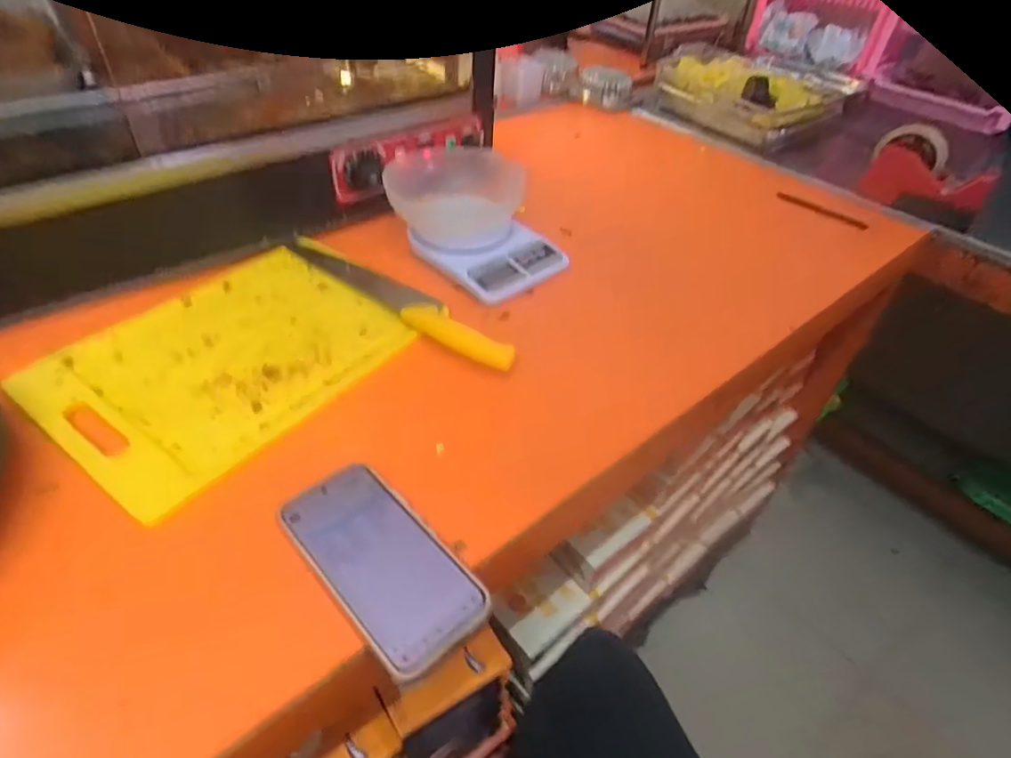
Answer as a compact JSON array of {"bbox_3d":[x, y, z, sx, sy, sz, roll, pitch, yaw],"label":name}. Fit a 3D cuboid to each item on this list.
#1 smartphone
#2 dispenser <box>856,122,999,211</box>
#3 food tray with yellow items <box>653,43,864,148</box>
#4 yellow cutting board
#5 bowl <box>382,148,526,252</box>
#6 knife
[{"bbox_3d":[-0.090,0.128,0.414,0.079,0.015,0.168,-31,53,-31],"label":"smartphone"},{"bbox_3d":[0.602,-0.283,0.820,0.072,0.101,0.170,-6,44,-10],"label":"dispenser"},{"bbox_3d":[0.427,-0.522,1.048,0.157,0.107,0.343,-27,51,-28],"label":"food tray with yellow items"},{"bbox_3d":[-0.262,-0.036,0.576,0.242,0.009,0.340,30,50,26],"label":"yellow cutting board"},{"bbox_3d":[-0.061,-0.244,0.752,0.165,0.064,0.184,14,45,11],"label":"bowl"},{"bbox_3d":[-0.121,-0.095,0.623,0.335,0.017,0.040,32,50,26],"label":"knife"}]

